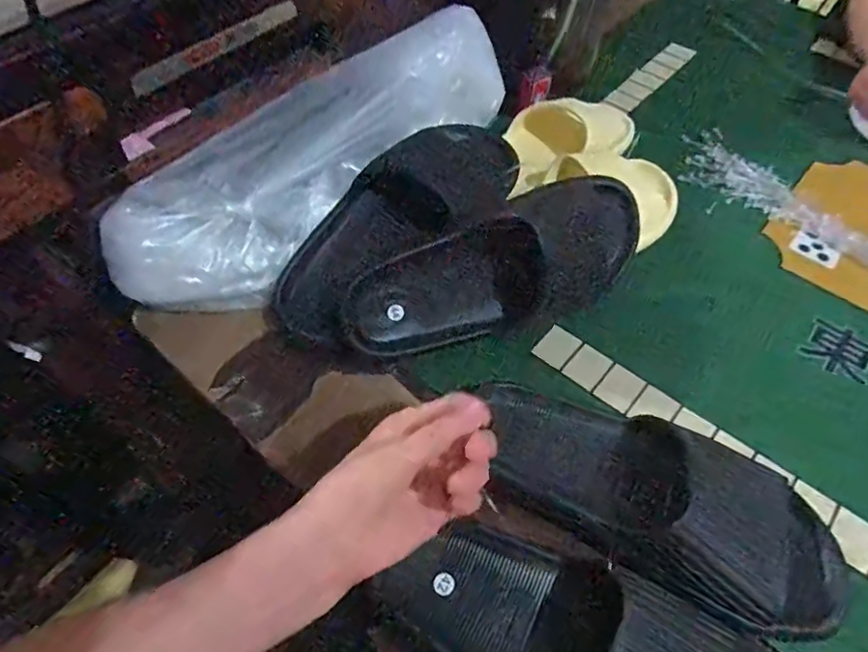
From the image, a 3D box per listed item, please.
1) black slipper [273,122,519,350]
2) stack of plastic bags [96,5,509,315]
[{"bbox_3d":[-0.028,-0.092,0.512,0.119,0.051,0.274,39,75,25],"label":"black slipper"},{"bbox_3d":[-0.092,-0.157,0.538,0.075,0.122,0.413,37,61,23],"label":"stack of plastic bags"}]

